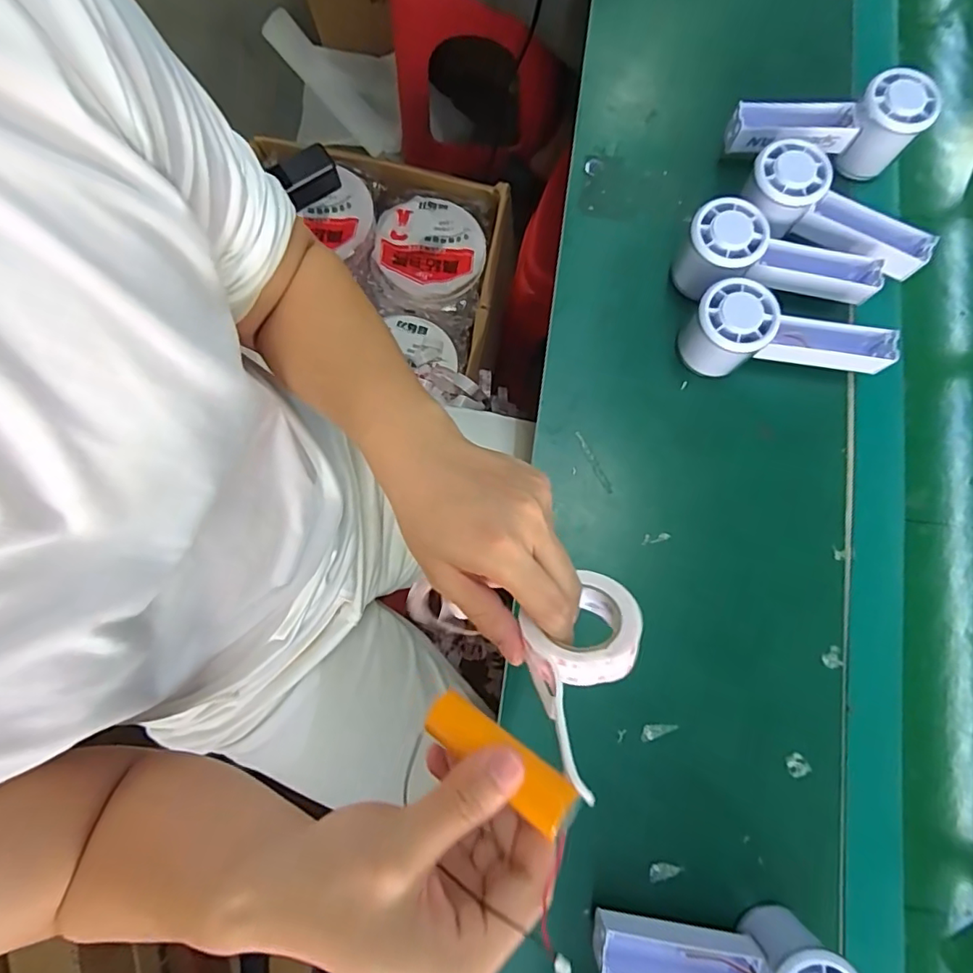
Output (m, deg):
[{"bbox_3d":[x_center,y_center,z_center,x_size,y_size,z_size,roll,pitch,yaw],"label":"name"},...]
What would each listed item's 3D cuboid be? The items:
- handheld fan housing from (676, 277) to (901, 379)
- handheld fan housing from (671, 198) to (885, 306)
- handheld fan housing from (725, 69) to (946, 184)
[{"bbox_3d":[0.232,-0.115,0.419,0.156,0.060,0.057,2,78,0],"label":"handheld fan housing"},{"bbox_3d":[0.228,-0.166,0.428,0.151,0.061,0.061,17,78,3],"label":"handheld fan housing"},{"bbox_3d":[0.281,-0.304,0.454,0.147,0.062,0.047,6,78,1],"label":"handheld fan housing"}]

